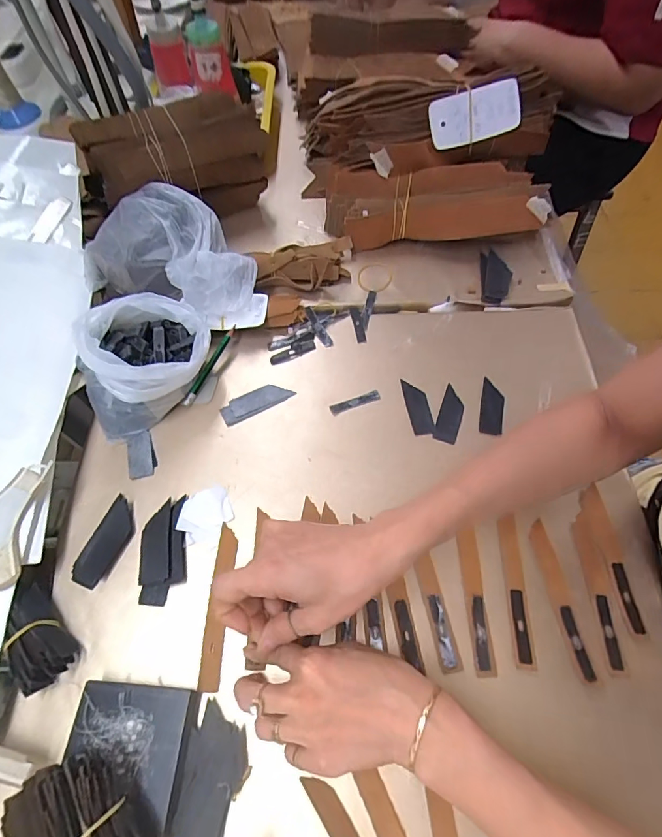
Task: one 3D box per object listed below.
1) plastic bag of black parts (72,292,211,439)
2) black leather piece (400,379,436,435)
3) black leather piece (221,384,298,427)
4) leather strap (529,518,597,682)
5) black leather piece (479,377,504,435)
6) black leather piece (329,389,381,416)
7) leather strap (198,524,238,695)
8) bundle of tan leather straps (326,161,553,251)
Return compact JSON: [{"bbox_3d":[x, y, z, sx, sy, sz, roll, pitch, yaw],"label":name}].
[{"bbox_3d":[-0.189,-0.064,0.444,0.131,0.082,0.108,-28,64,-14],"label":"plastic bag of black parts"},{"bbox_3d":[0.090,-0.013,0.457,0.024,0.004,0.064,-11,66,-4],"label":"black leather piece"},{"bbox_3d":[-0.078,-0.019,0.459,0.074,0.004,0.029,-25,63,-13],"label":"black leather piece"},{"bbox_3d":[0.189,0.147,0.364,0.016,0.005,0.121,-5,61,-2],"label":"leather strap"},{"bbox_3d":[0.167,-0.012,0.457,0.023,0.004,0.061,10,69,10],"label":"black leather piece"},{"bbox_3d":[0.025,-0.018,0.459,0.054,0.004,0.012,-18,62,-9],"label":"black leather piece"},{"bbox_3d":[-0.093,0.151,0.365,0.017,0.005,0.126,1,60,2],"label":"leather strap"},{"bbox_3d":[0.127,-0.259,0.553,0.260,0.068,0.094,-5,61,-2],"label":"bundle of tan leather straps"}]

